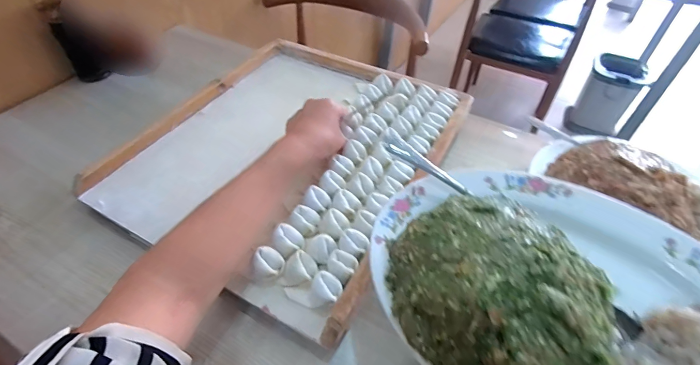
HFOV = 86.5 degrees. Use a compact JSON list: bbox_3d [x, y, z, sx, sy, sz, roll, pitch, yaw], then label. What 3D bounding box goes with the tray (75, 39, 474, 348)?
[{"bbox_3d":[-0.077,-0.055,0.536,0.381,0.052,0.432,23,50,19],"label":"tray"}]

